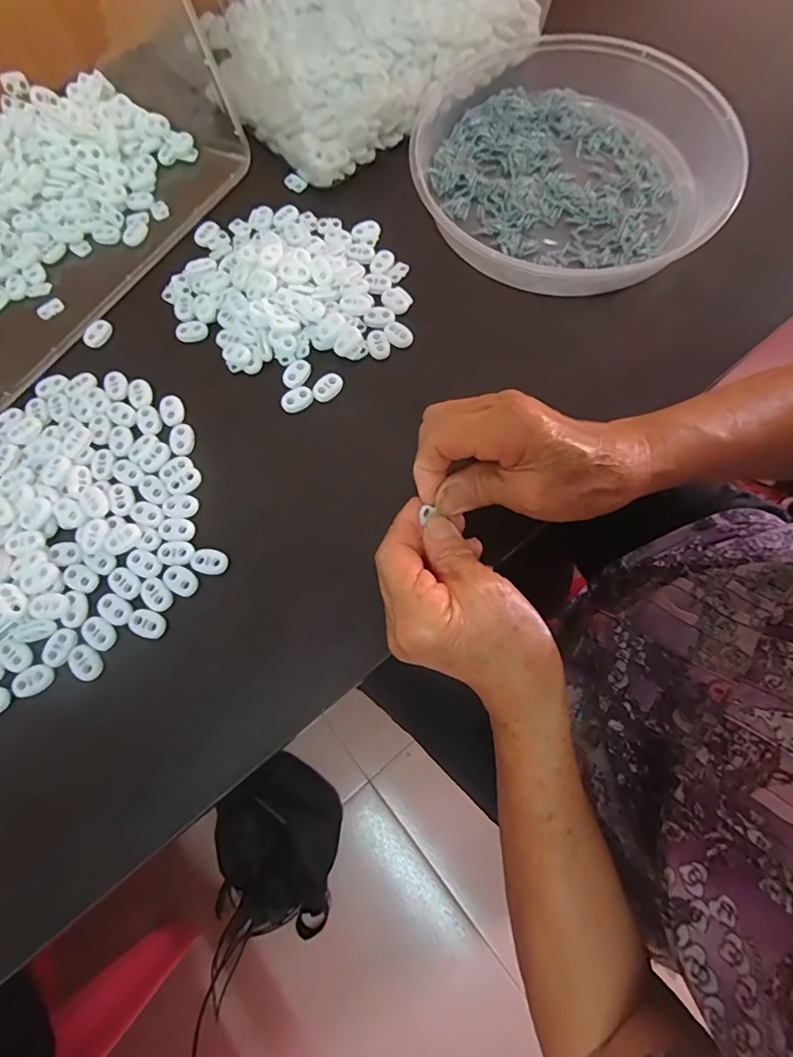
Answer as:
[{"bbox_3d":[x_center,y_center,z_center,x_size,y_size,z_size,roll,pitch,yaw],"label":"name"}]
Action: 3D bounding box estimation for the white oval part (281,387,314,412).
[{"bbox_3d":[-0.069,-0.089,0.346,0.022,0.007,0.015,-27,73,-6],"label":"white oval part"}]

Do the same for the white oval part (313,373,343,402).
[{"bbox_3d":[-0.048,-0.098,0.347,0.015,0.005,0.022,38,78,13],"label":"white oval part"}]

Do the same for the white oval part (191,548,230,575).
[{"bbox_3d":[-0.116,0.020,0.310,0.023,0.004,0.016,10,73,5],"label":"white oval part"}]

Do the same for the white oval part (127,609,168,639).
[{"bbox_3d":[-0.150,0.057,0.299,0.023,0.004,0.015,16,74,7],"label":"white oval part"}]

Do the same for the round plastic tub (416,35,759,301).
[{"bbox_3d":[0.134,-0.288,0.383,0.233,0.038,0.234,-1,72,2],"label":"round plastic tub"}]

